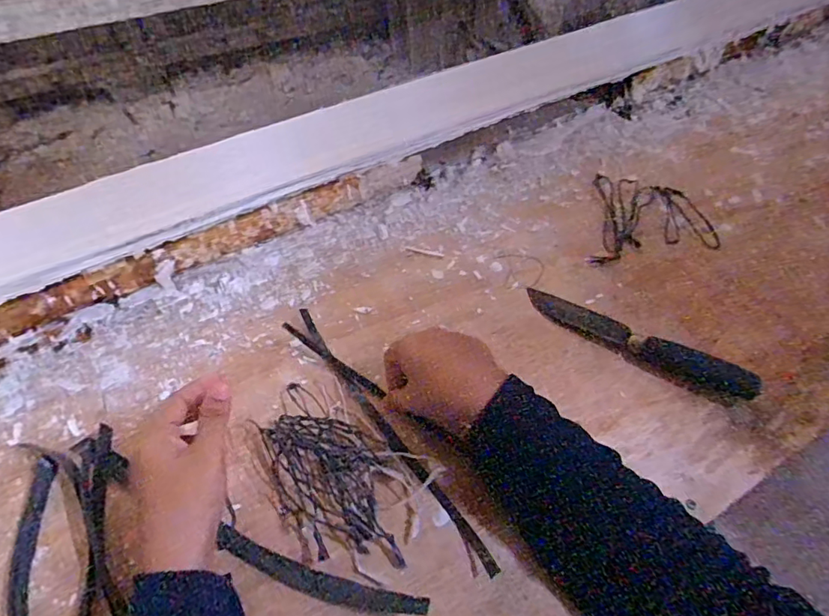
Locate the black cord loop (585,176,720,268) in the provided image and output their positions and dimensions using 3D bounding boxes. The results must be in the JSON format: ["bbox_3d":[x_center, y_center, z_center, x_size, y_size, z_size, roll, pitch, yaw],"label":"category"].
[{"bbox_3d":[0.279,-0.098,0.609,0.142,0.012,0.147,9,52,7],"label":"black cord loop"}]

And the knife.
[{"bbox_3d":[0.210,0.033,0.499,0.213,0.026,0.031,27,56,19],"label":"knife"}]

